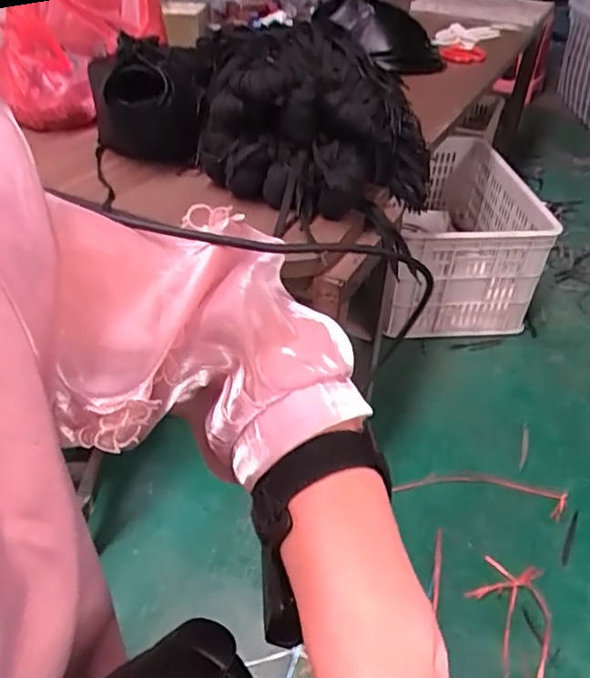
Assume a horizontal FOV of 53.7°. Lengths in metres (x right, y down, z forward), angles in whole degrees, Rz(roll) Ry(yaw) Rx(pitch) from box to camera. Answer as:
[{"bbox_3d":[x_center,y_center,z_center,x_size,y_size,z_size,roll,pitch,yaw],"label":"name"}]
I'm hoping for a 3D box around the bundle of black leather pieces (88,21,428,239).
[{"bbox_3d":[-0.047,-0.323,0.835,0.428,0.165,0.315,30,48,29],"label":"bundle of black leather pieces"}]

